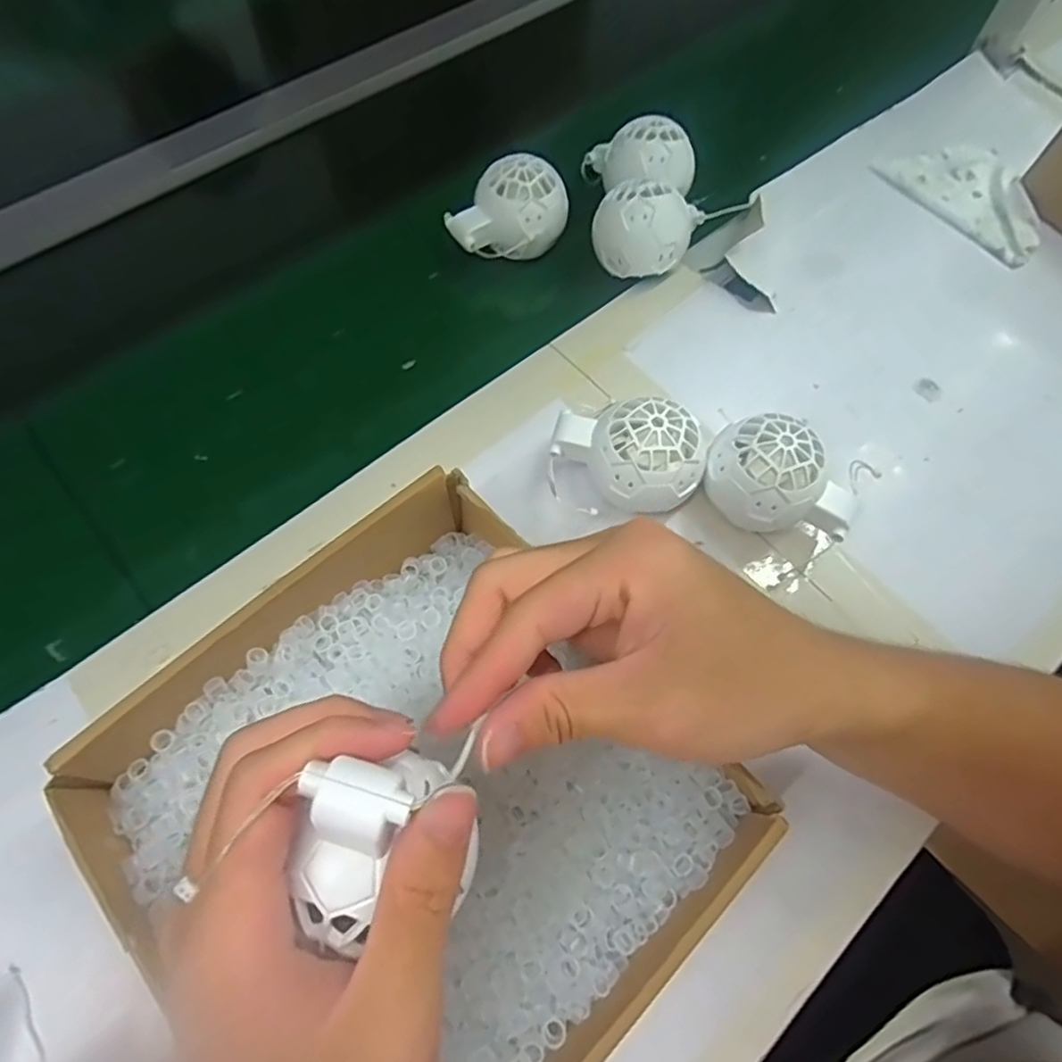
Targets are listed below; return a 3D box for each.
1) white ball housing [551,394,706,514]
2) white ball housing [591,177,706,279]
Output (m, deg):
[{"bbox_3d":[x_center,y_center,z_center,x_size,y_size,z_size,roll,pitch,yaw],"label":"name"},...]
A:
[{"bbox_3d":[0.052,-0.041,0.355,0.080,0.053,0.057,10,67,2],"label":"white ball housing"},{"bbox_3d":[0.081,-0.214,0.453,0.070,0.058,0.074,16,67,4],"label":"white ball housing"}]

